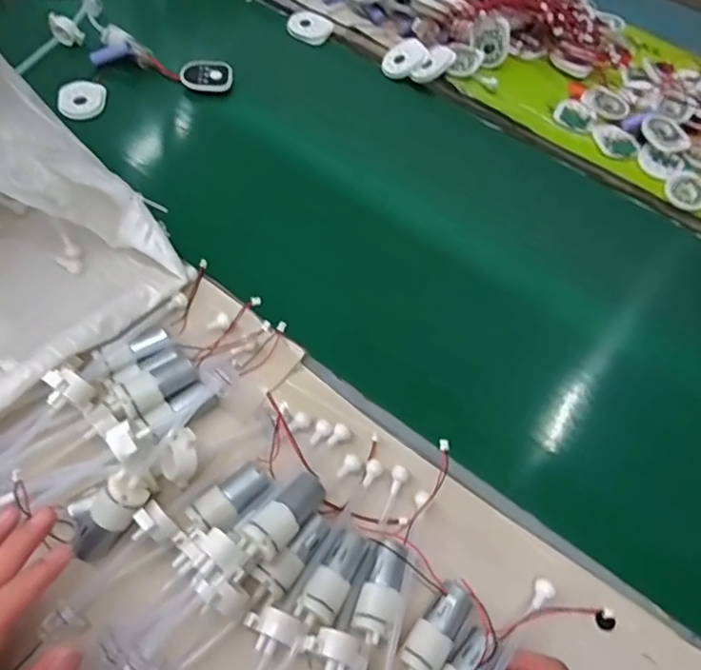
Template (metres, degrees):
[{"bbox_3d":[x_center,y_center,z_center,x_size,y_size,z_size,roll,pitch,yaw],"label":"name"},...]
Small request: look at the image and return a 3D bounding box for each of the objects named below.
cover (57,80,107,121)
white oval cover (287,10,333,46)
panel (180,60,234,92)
[{"bbox_3d":[-0.303,-0.266,0.638,0.050,0.011,0.062,-18,61,-14],"label":"cover"},{"bbox_3d":[-0.055,-0.407,0.747,0.059,0.006,0.065,20,59,9],"label":"white oval cover"},{"bbox_3d":[-0.170,-0.308,0.671,0.059,0.013,0.044,-4,59,-6],"label":"panel"}]

